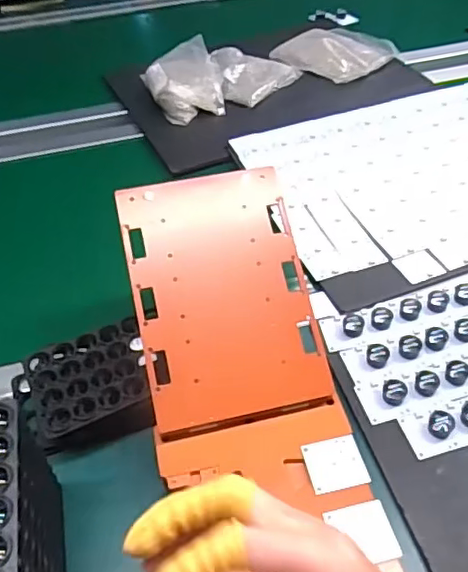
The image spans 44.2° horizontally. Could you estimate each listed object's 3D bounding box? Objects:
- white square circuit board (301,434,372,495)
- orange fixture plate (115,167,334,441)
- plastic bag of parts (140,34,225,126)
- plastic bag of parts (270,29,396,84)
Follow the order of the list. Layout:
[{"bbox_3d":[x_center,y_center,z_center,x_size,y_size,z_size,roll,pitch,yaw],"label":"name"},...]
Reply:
[{"bbox_3d":[0.085,0.150,0.486,0.047,0.004,0.045,-12,47,-5],"label":"white square circuit board"},{"bbox_3d":[-0.011,0.005,0.539,0.158,0.010,0.233,-11,74,-8],"label":"orange fixture plate"},{"bbox_3d":[-0.083,-0.342,0.961,0.121,0.054,0.174,-12,47,-7],"label":"plastic bag of parts"},{"bbox_3d":[0.182,-0.425,1.042,0.173,0.031,0.174,-36,55,-27],"label":"plastic bag of parts"}]

